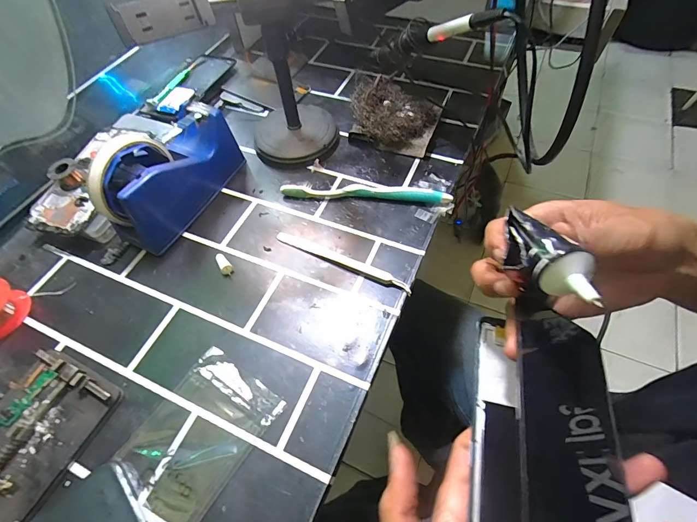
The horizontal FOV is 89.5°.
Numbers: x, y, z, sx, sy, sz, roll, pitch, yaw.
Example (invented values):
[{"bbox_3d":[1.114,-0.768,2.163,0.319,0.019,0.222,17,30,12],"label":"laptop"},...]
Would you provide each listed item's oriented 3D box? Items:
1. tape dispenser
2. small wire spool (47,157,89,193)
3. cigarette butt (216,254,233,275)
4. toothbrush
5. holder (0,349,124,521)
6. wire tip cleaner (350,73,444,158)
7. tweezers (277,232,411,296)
[{"bbox_3d":[-0.185,-0.096,0.366,0.056,0.093,0.156,16,60,14],"label":"tape dispenser"},{"bbox_3d":[-0.311,-0.097,0.391,0.027,0.024,0.029,15,60,14],"label":"small wire spool"},{"bbox_3d":[-0.124,0.003,0.353,0.011,0.010,0.026,-31,60,-15],"label":"cigarette butt"},{"bbox_3d":[0.019,-0.076,0.388,0.183,0.019,0.015,3,57,6],"label":"toothbrush"},{"bbox_3d":[-0.253,0.138,0.267,0.093,0.015,0.128,18,60,16],"label":"holder"},{"bbox_3d":[0.058,-0.184,0.437,0.101,0.051,0.088,16,60,14],"label":"wire tip cleaner"},{"bbox_3d":[-0.007,-0.002,0.349,0.146,0.008,0.012,23,62,18],"label":"tweezers"}]

